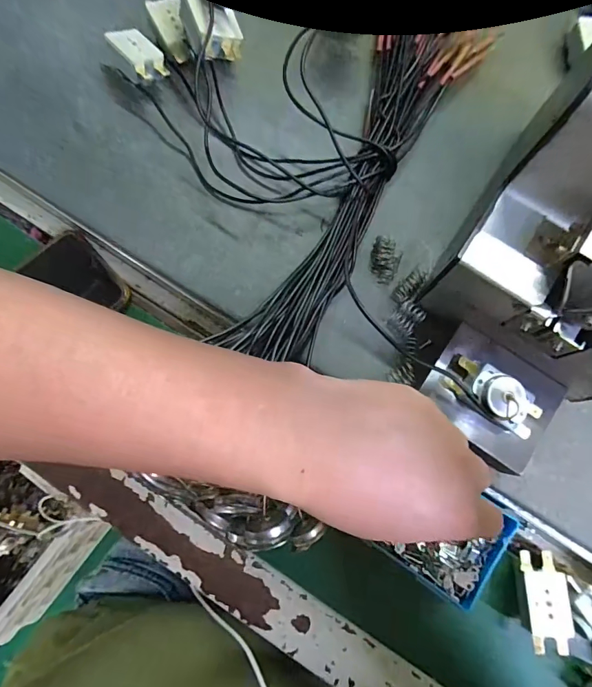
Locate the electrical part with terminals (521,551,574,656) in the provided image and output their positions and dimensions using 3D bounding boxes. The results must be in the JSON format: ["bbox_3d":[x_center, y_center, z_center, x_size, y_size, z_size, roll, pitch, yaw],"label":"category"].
[{"bbox_3d":[0.166,0.173,0.280,0.027,0.014,0.059,5,79,0],"label":"electrical part with terminals"}]

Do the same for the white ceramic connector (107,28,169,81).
[{"bbox_3d":[-0.119,-0.218,0.318,0.029,0.012,0.047,-36,84,-30],"label":"white ceramic connector"}]

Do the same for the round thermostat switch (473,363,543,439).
[{"bbox_3d":[0.129,0.037,0.257,0.046,0.019,0.027,34,80,5],"label":"round thermostat switch"}]

